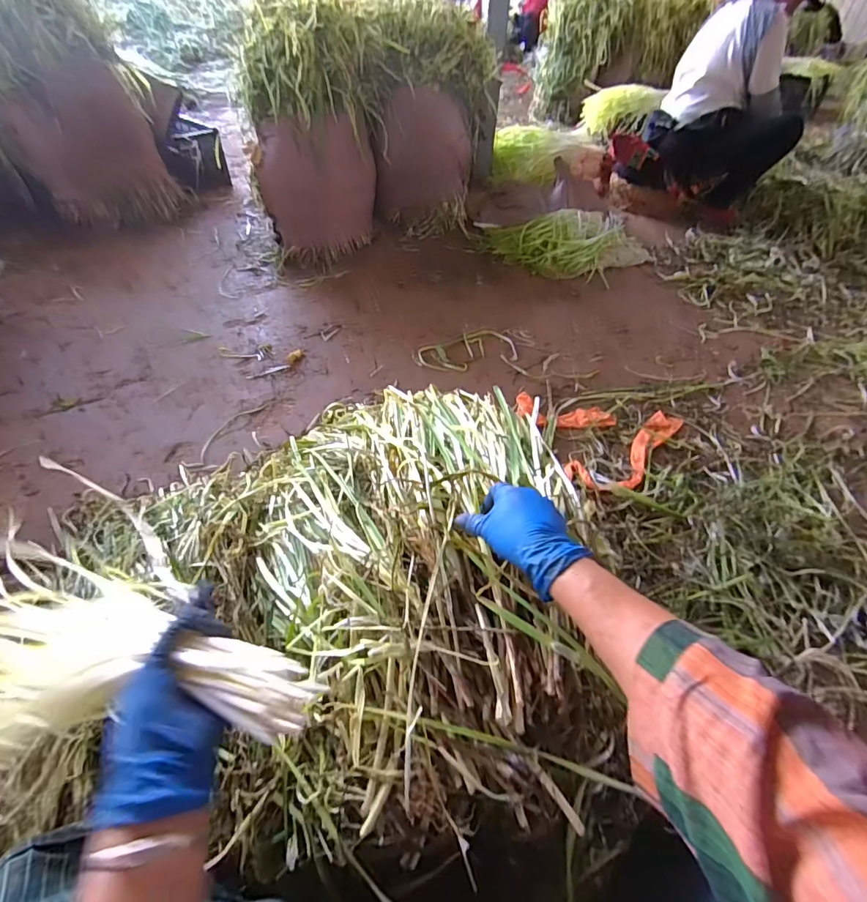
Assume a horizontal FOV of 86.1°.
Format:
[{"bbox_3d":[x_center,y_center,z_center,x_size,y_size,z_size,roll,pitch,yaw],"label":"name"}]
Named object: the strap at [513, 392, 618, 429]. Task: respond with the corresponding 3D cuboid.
[{"bbox_3d":[0.349,-0.098,1.233,0.261,0.027,0.131,14,47,10],"label":"strap"}]

